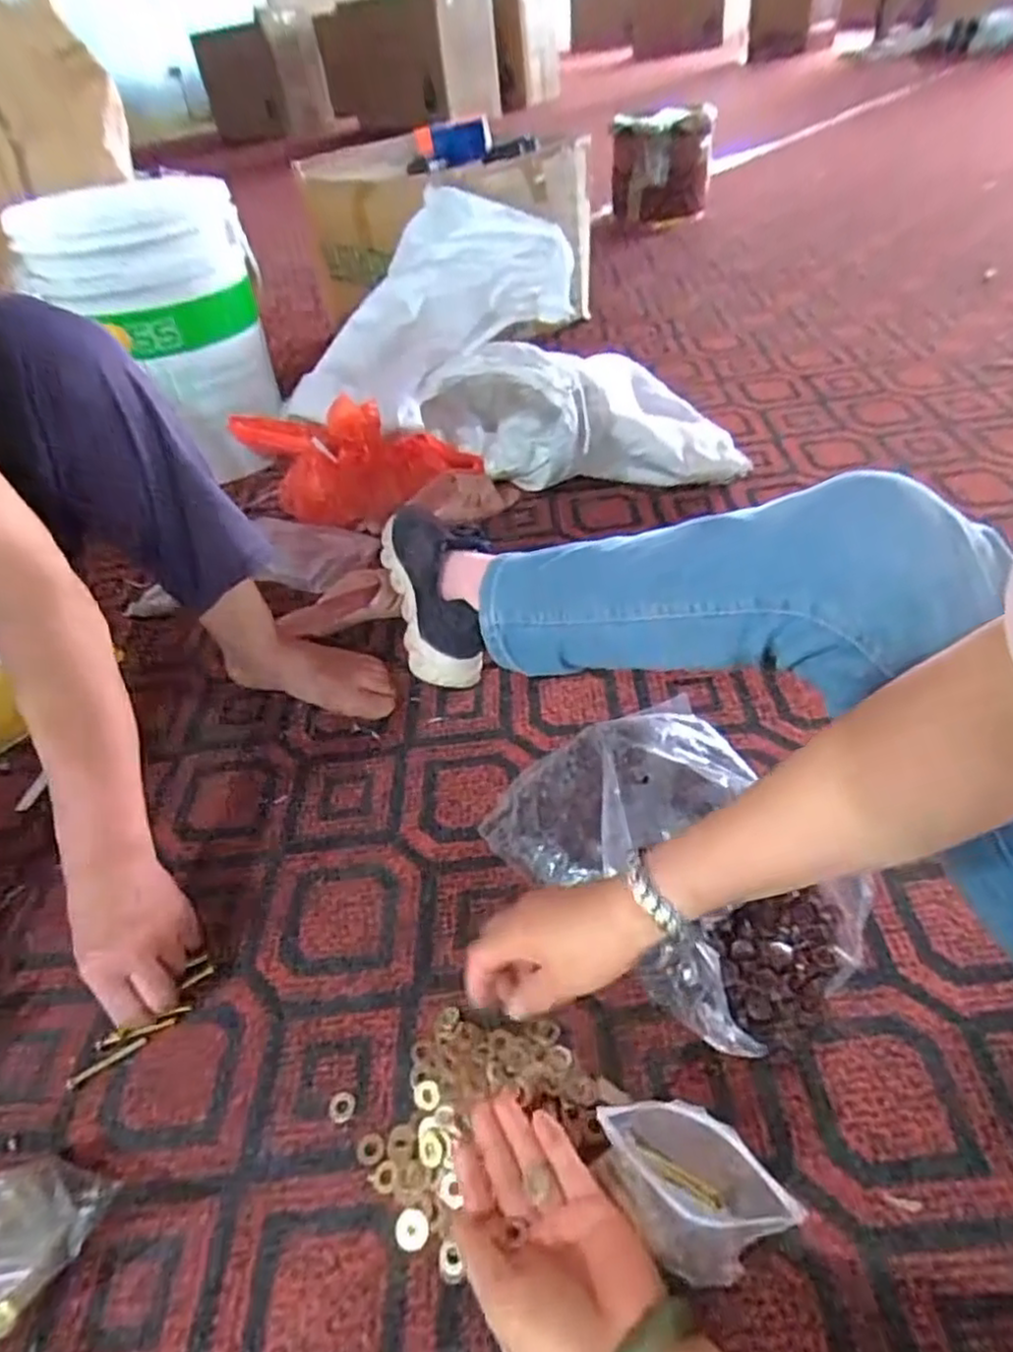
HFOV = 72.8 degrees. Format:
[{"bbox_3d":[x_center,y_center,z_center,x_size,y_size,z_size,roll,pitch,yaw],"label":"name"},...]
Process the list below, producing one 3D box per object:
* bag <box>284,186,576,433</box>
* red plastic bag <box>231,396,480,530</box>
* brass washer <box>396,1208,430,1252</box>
[{"bbox_3d":[-0.125,-0.598,1.134,0.529,0.215,0.178,-37,49,-3],"label":"bag"},{"bbox_3d":[-0.209,-0.327,0.987,0.228,0.137,0.246,26,53,30],"label":"red plastic bag"},{"bbox_3d":[-0.056,0.326,0.405,0.020,0.004,0.019,-4,44,4],"label":"brass washer"}]

